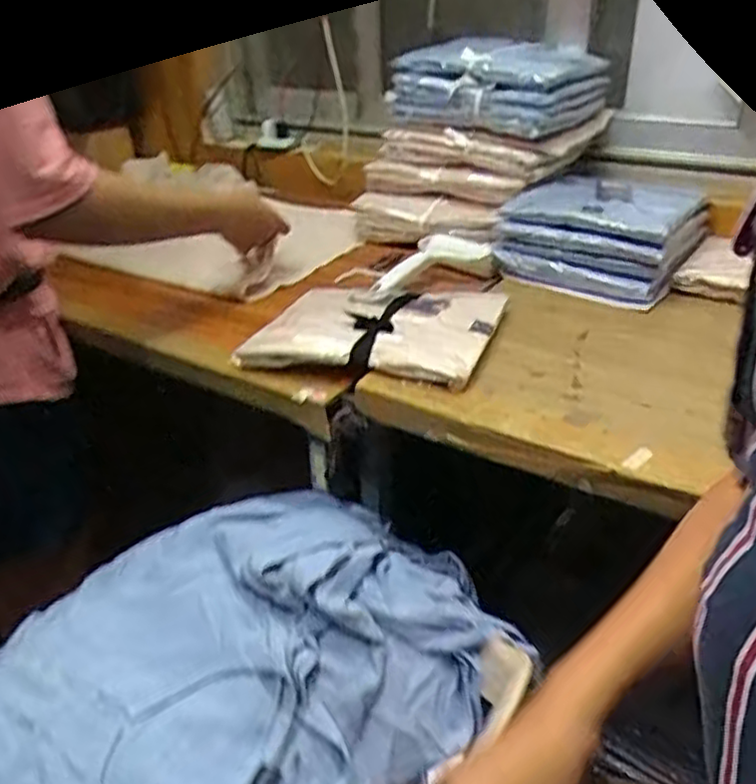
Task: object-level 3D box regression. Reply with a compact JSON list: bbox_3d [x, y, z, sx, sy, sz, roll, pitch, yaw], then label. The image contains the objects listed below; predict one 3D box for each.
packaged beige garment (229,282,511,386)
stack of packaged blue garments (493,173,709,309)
[{"bbox_3d":[0.003,-0.078,0.789,0.242,0.023,0.213,9,30,17],"label":"packaged beige garment"},{"bbox_3d":[0.300,-0.217,0.958,0.223,0.103,0.239,18,34,31],"label":"stack of packaged blue garments"}]

